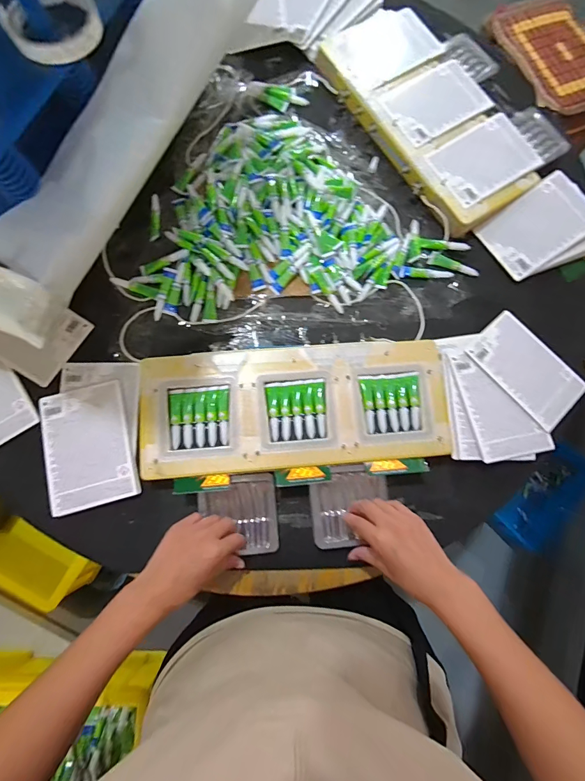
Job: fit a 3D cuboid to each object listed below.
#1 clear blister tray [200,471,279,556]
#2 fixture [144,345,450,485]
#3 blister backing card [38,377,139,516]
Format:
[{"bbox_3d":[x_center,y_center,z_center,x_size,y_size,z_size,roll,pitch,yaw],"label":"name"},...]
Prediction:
[{"bbox_3d":[-0.072,0.168,0.504,0.100,0.025,0.102,-6,76,0],"label":"clear blister tray"},{"bbox_3d":[0.007,0.025,0.523,0.428,0.029,0.169,-4,77,-3],"label":"fixture"},{"bbox_3d":[-0.290,0.079,0.532,0.122,0.011,0.168,-15,78,-6],"label":"blister backing card"}]

